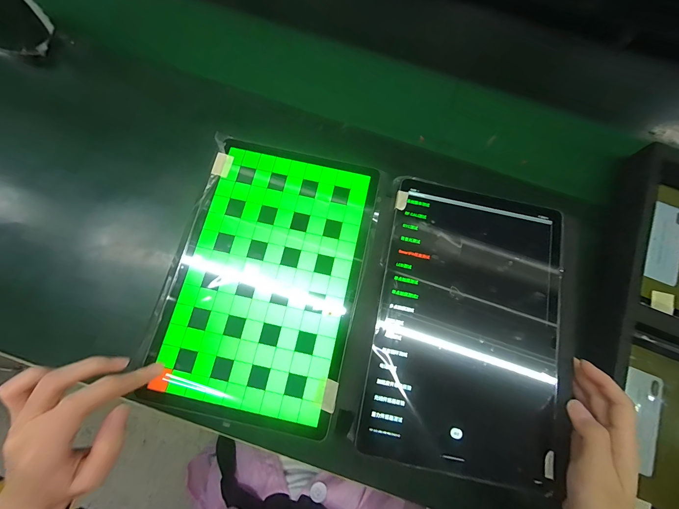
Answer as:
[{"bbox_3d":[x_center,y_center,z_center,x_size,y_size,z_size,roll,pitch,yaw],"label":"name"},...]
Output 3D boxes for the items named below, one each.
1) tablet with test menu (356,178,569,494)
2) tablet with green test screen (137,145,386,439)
[{"bbox_3d":[0.124,0.062,0.283,0.175,0.015,0.250,13,77,0],"label":"tablet with test menu"},{"bbox_3d":[-0.062,0.020,0.284,0.165,0.015,0.252,13,79,3],"label":"tablet with green test screen"}]

